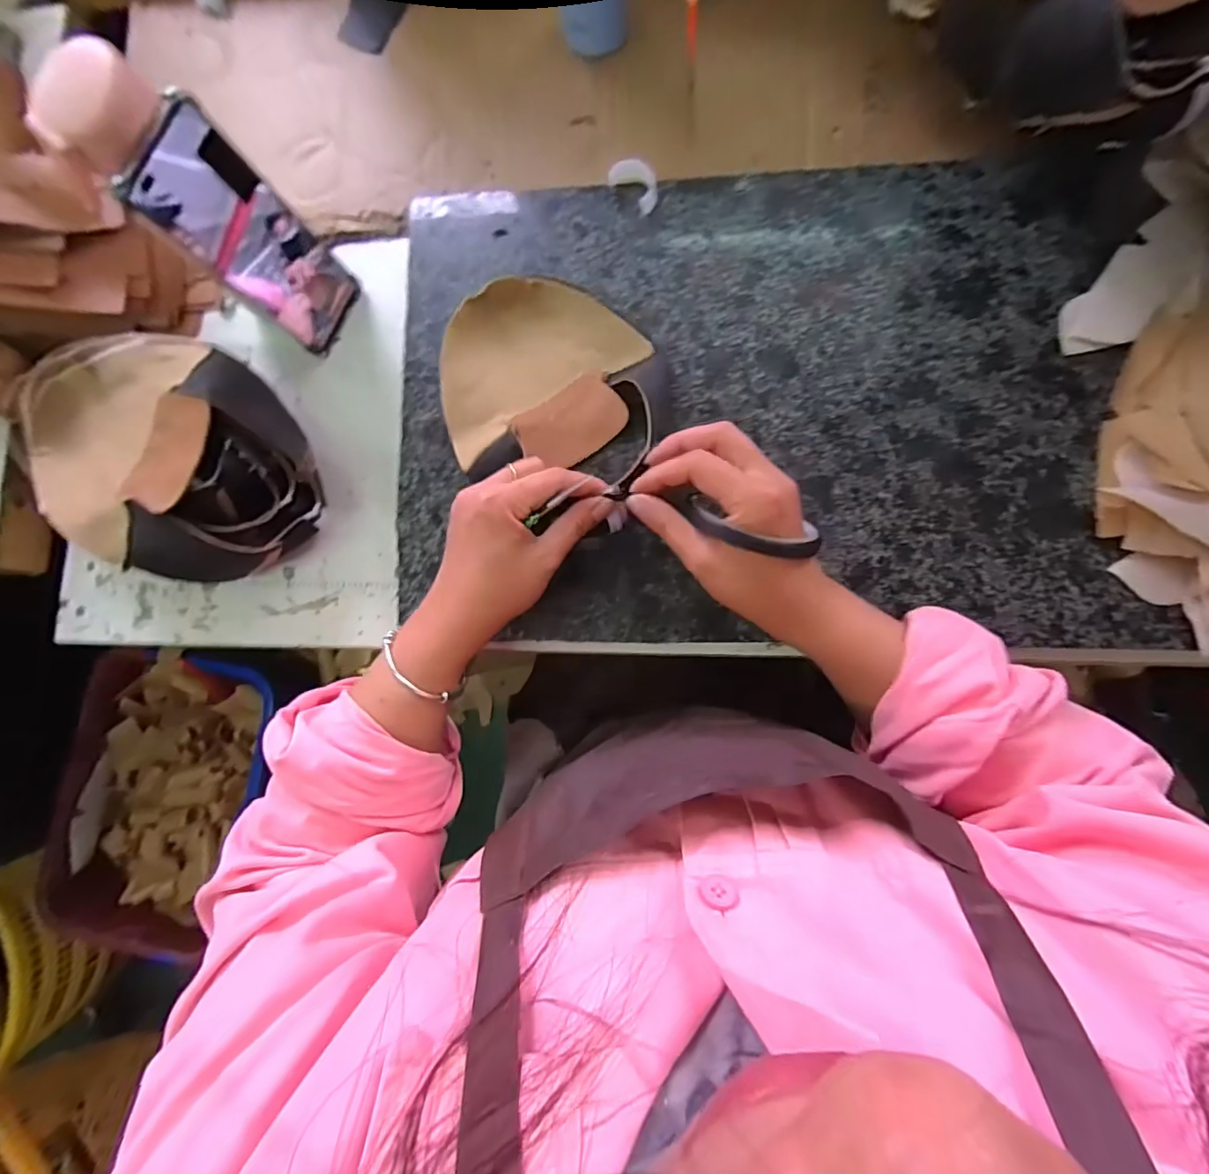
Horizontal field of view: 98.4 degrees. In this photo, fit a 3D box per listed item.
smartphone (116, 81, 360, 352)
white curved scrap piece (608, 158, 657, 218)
[{"bbox_3d":[-0.252,-0.251,0.387,0.011,0.165,0.080,22,89,15],"label":"smartphone"},{"bbox_3d":[0.027,-0.328,0.426,0.042,0.021,0.026,44,88,9],"label":"white curved scrap piece"}]

